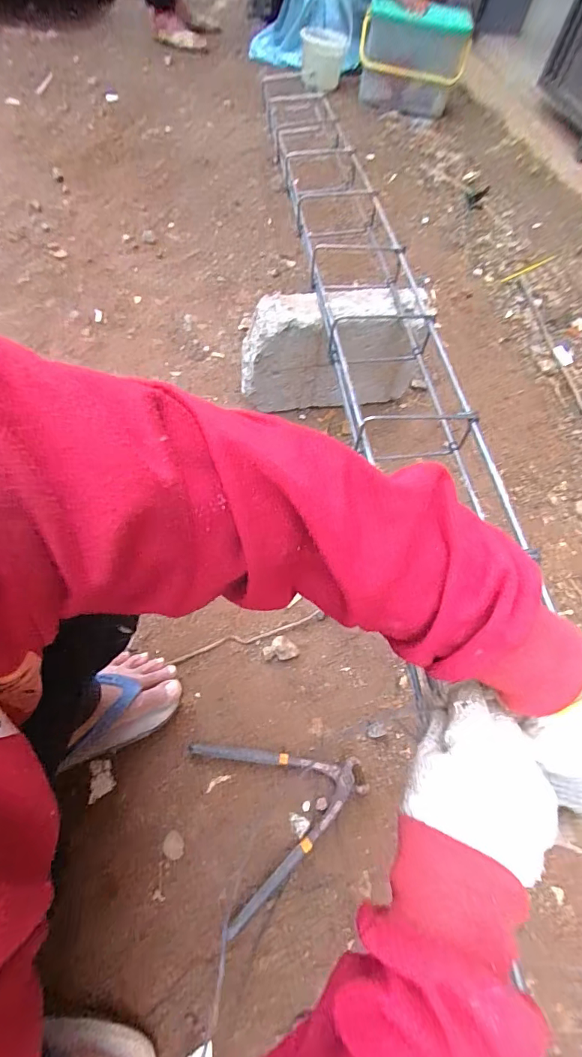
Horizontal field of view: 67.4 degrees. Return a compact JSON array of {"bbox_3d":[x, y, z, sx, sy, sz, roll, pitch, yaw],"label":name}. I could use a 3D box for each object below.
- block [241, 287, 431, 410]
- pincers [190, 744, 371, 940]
[{"bbox_3d":[0.073,-0.317,0.800,0.315,0.206,0.090,-2,62,-9],"label":"block"},{"bbox_3d":[-0.004,0.339,0.543,0.199,0.017,0.190,-15,65,-15],"label":"pincers"}]

